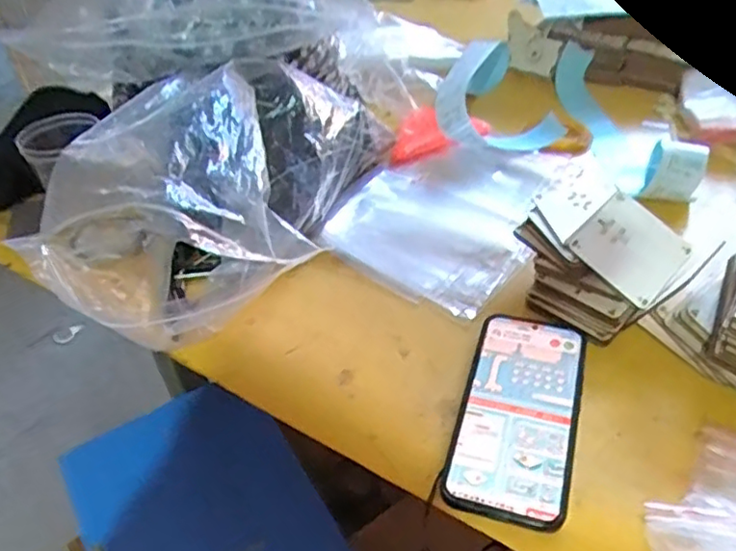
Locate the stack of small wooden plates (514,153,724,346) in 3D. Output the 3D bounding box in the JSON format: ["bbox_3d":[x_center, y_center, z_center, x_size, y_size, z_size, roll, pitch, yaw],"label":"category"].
[{"bbox_3d":[0.185,-0.017,0.515,0.115,0.069,0.138,-29,49,-25],"label":"stack of small wooden plates"}]

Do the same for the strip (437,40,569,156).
[{"bbox_3d":[0.151,-0.221,0.740,0.137,0.067,0.201,3,43,6],"label":"strip"}]

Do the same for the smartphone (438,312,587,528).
[{"bbox_3d":[0.106,0.092,0.444,0.075,0.010,0.163,12,45,16],"label":"smartphone"}]

